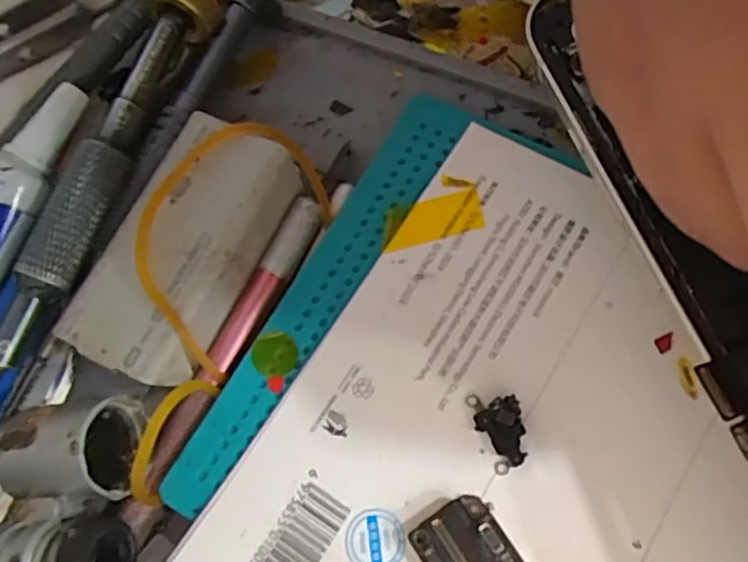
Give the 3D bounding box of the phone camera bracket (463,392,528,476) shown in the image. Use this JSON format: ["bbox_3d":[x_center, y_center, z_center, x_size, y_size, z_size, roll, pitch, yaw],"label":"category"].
[{"bbox_3d":[0.026,0.029,0.121,0.009,0.004,0.015,-20,69,0],"label":"phone camera bracket"}]

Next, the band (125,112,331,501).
[{"bbox_3d":[-0.038,0.005,0.136,0.038,0.016,0.086,14,79,8],"label":"band"}]

